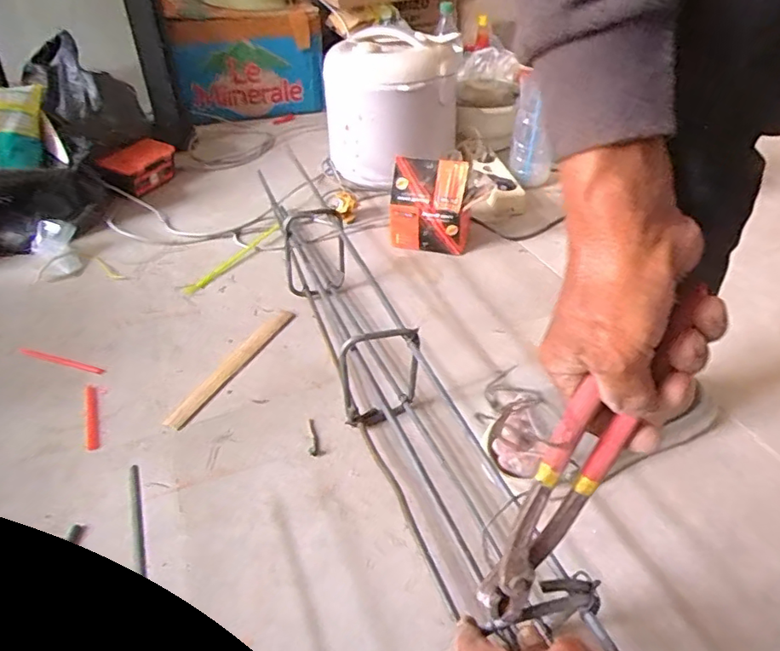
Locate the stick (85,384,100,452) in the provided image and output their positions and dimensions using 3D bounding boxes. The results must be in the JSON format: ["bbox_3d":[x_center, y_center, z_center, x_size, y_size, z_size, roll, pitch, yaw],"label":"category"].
[{"bbox_3d":[-0.362,0.112,0.659,0.014,0.007,0.111,-19,42,-15],"label":"stick"}]

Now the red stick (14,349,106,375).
[{"bbox_3d":[-0.453,0.048,0.746,0.147,0.014,0.014,8,42,17],"label":"red stick"}]

